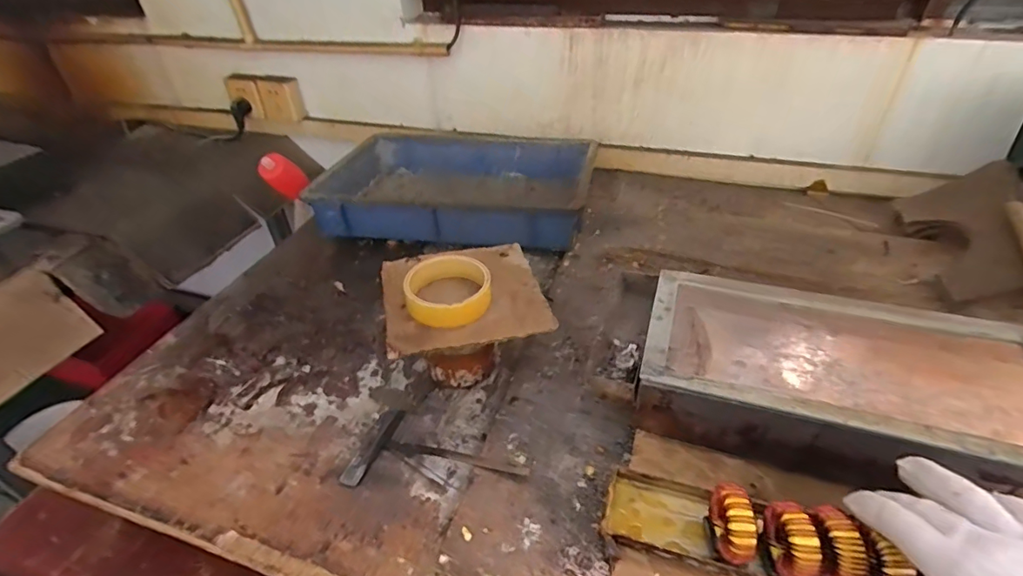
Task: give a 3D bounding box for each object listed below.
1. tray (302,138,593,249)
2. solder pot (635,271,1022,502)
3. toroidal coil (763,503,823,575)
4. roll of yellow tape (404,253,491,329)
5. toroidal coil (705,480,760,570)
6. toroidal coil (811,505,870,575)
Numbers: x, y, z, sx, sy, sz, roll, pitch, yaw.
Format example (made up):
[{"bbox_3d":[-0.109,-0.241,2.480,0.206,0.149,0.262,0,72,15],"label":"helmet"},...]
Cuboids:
[{"bbox_3d":[-0.082,-0.166,0.844,0.422,0.105,0.286,6,39,10],"label":"tray"},{"bbox_3d":[0.294,0.086,0.456,0.333,0.083,0.178,11,40,16],"label":"solder pot"},{"bbox_3d":[0.203,0.186,0.361,0.021,0.053,0.053,-2,38,1],"label":"toroidal coil"},{"bbox_3d":[-0.063,0.000,0.502,0.082,0.025,0.090,-2,38,1],"label":"roll of yellow tape"},{"bbox_3d":[0.165,0.180,0.372,0.022,0.054,0.049,-2,38,1],"label":"toroidal coil"},{"bbox_3d":[0.229,0.190,0.353,0.022,0.053,0.045,-2,38,1],"label":"toroidal coil"}]

